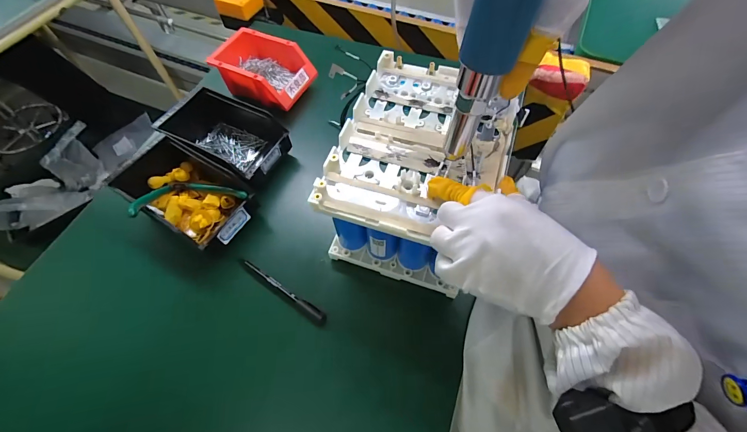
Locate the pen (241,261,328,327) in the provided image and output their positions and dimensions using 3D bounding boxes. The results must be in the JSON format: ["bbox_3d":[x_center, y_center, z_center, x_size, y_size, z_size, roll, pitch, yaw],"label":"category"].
[{"bbox_3d":[-0.119,0.097,0.423,0.139,0.009,0.016,31,67,17],"label":"pen"}]

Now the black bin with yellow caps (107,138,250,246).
[{"bbox_3d":[-0.269,-0.033,0.462,0.187,0.073,0.112,33,68,18],"label":"black bin with yellow caps"}]

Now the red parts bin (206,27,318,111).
[{"bbox_3d":[-0.208,-0.266,0.589,0.178,0.067,0.120,19,64,12],"label":"red parts bin"}]

